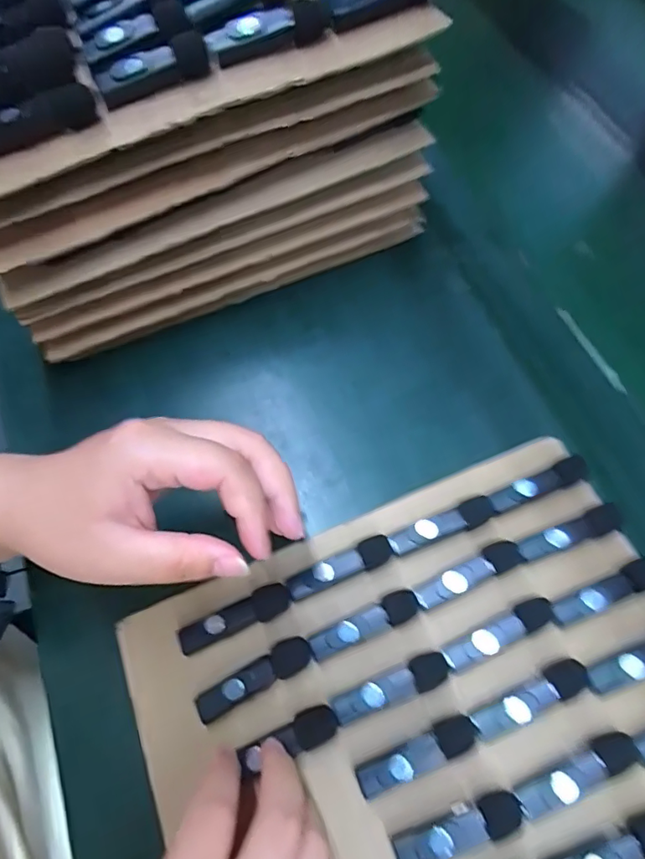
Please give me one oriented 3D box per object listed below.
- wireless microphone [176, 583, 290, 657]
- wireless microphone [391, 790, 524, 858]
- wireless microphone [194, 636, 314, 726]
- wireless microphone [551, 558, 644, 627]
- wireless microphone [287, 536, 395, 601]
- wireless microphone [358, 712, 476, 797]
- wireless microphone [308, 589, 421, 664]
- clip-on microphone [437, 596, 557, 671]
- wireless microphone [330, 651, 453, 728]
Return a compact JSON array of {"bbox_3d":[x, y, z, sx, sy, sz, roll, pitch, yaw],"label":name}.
[{"bbox_3d":[-0.049,0.108,0.285,0.064,0.012,0.017,-21,67,-8],"label":"wireless microphone"},{"bbox_3d":[0.066,0.194,0.241,0.063,0.012,0.016,-16,67,-6],"label":"wireless microphone"},{"bbox_3d":[-0.037,0.136,0.271,0.067,0.012,0.018,-25,68,-9],"label":"wireless microphone"},{"bbox_3d":[0.158,0.090,0.276,0.063,0.009,0.015,-21,67,-8],"label":"wireless microphone"},{"bbox_3d":[0.011,0.081,0.290,0.064,0.011,0.016,-24,68,-9],"label":"wireless microphone"},{"bbox_3d":[0.049,0.166,0.252,0.064,0.014,0.016,-21,67,-7],"label":"wireless microphone"},{"bbox_3d":[0.024,0.110,0.278,0.065,0.013,0.016,-23,67,-8],"label":"wireless microphone"},{"bbox_3d":[0.097,0.112,0.272,0.066,0.010,0.016,-24,68,-9],"label":"clip-on microphone"},{"bbox_3d":[0.037,0.139,0.266,0.064,0.015,0.016,-20,67,-7],"label":"wireless microphone"}]

